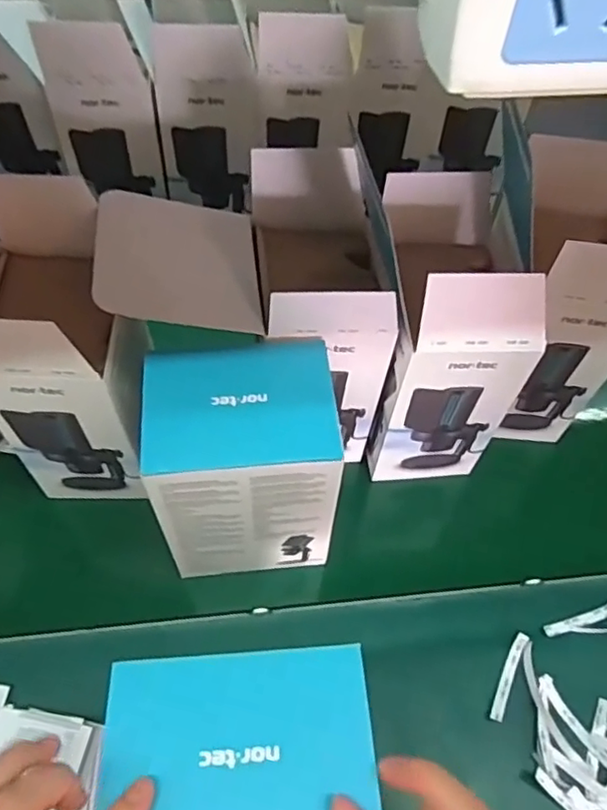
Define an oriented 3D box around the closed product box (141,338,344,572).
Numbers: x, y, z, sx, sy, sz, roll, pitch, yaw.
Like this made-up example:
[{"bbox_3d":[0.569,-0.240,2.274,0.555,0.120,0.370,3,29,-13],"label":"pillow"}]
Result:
[{"bbox_3d":[-0.050,0.057,0.561,0.147,0.209,0.120,-4,56,-4],"label":"closed product box"}]

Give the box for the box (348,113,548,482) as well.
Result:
[{"bbox_3d":[0.130,-0.064,0.619,0.116,0.279,0.159,-6,57,-6],"label":"box"}]

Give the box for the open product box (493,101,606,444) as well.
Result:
[{"bbox_3d":[0.260,-0.106,0.643,0.121,0.284,0.164,8,56,4],"label":"open product box"}]

